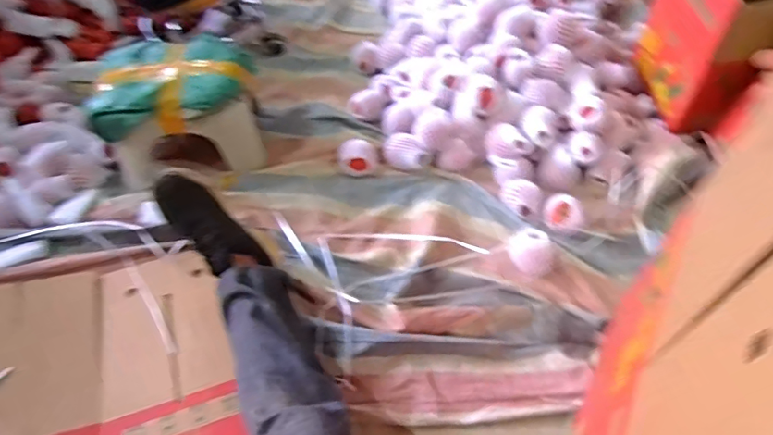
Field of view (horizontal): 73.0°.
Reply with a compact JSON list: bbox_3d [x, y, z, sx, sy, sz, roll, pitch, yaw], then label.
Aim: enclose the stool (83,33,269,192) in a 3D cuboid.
[{"bbox_3d":[-0.421,-0.221,1.079,0.306,0.200,0.210,-15,53,-8],"label":"stool"}]

